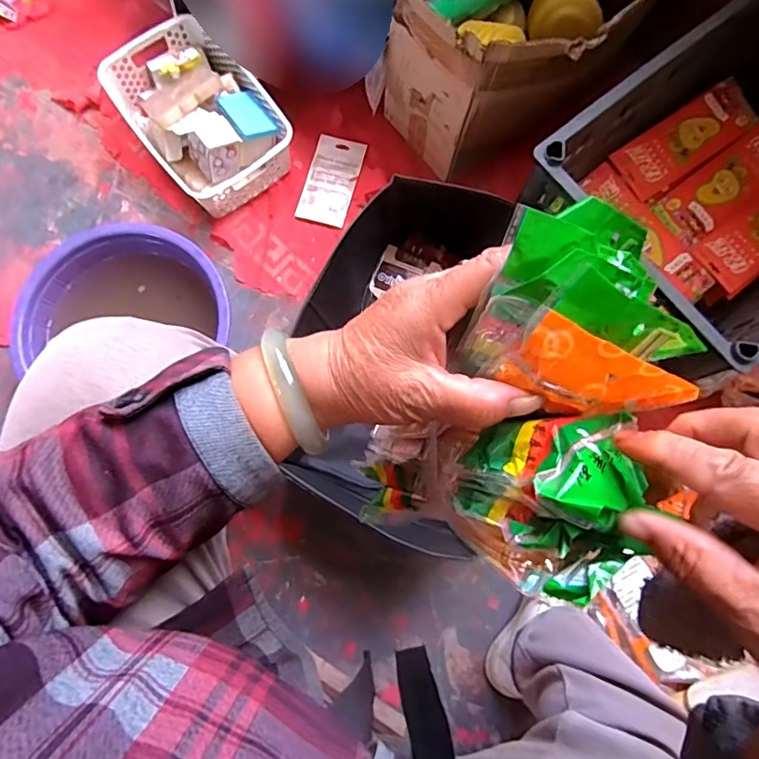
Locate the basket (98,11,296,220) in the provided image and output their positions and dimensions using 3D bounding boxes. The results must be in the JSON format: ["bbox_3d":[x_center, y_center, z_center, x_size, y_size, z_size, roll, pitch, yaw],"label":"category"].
[{"bbox_3d":[-0.287,-0.426,0.845,0.200,0.093,0.291,-37,82,-7],"label":"basket"}]

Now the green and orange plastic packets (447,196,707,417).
[{"bbox_3d":[0.099,-0.030,0.235,0.100,0.053,0.083,21,79,3],"label":"green and orange plastic packets"}]

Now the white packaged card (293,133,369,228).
[{"bbox_3d":[-0.081,-0.339,0.875,0.084,0.006,0.162,16,79,2],"label":"white packaged card"}]

